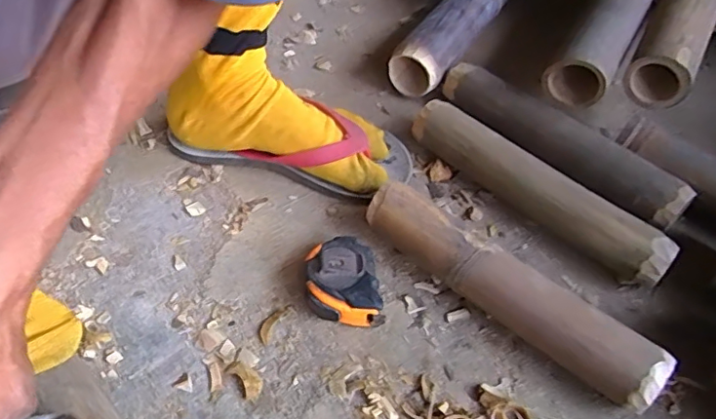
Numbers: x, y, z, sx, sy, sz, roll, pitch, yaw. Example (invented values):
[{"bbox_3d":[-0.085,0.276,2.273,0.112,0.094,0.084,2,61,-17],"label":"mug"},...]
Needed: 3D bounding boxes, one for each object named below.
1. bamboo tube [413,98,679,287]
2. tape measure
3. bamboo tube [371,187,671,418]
[{"bbox_3d":[0.158,-0.019,0.502,0.038,0.052,0.250,-38,62,-27],"label":"bamboo tube"},{"bbox_3d":[-0.013,0.060,0.442,0.054,0.034,0.069,-7,53,-7],"label":"tape measure"},{"bbox_3d":[0.111,0.061,0.434,0.249,0.052,0.043,36,59,24],"label":"bamboo tube"}]

